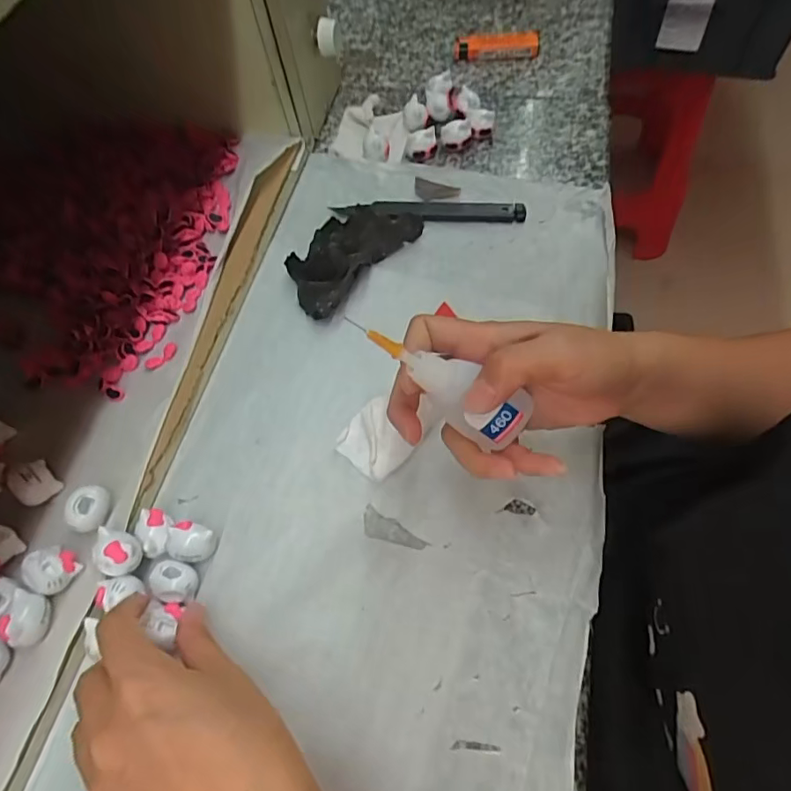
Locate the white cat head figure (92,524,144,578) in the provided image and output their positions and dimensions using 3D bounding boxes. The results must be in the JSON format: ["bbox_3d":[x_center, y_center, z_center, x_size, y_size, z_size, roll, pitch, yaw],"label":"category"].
[{"bbox_3d":[-0.147,0.083,0.280,0.023,0.014,0.022,-2,62,3],"label":"white cat head figure"}]

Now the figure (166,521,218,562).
[{"bbox_3d":[-0.111,0.083,0.295,0.024,0.019,0.020,8,63,8],"label":"figure"}]

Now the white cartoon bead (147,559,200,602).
[{"bbox_3d":[-0.119,0.101,0.286,0.025,0.017,0.020,18,65,13],"label":"white cartoon bead"}]

